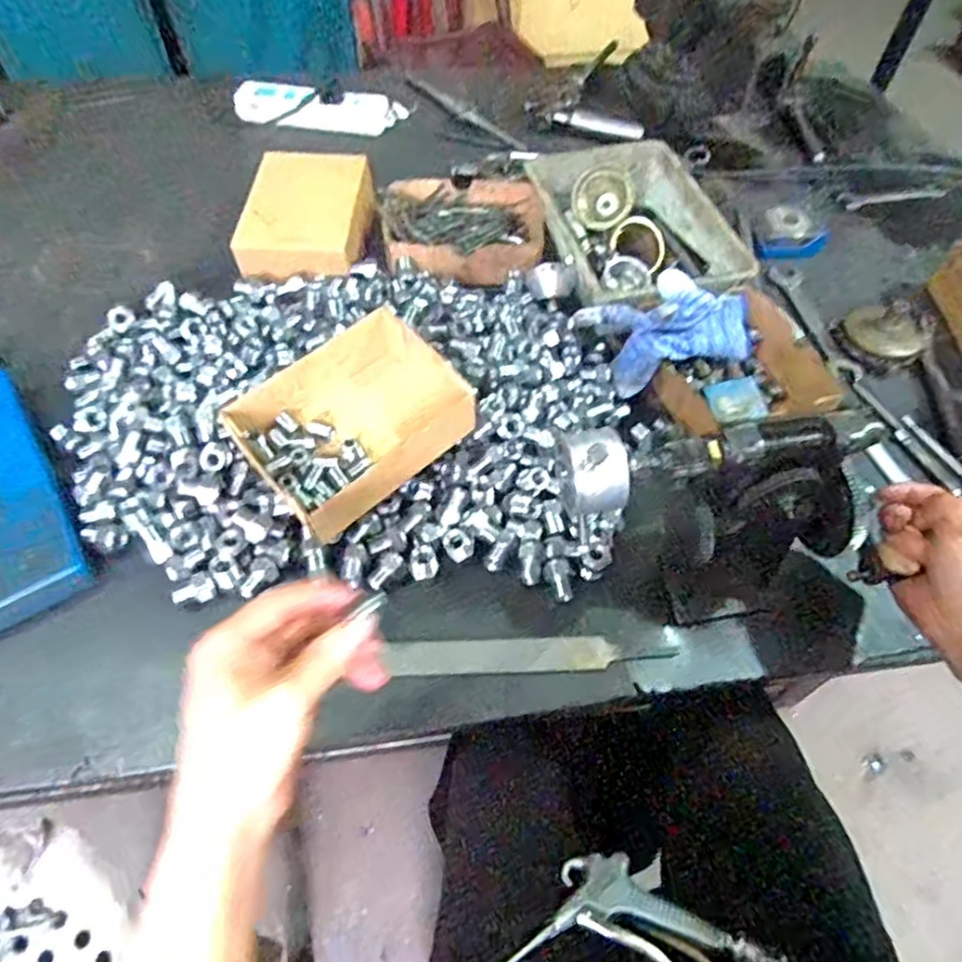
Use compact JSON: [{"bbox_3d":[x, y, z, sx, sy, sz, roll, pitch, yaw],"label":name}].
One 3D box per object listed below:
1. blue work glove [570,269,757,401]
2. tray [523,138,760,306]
[{"bbox_3d":[0.178,-0.141,0.589,0.171,0.068,0.076,-5,56,-7],"label":"blue work glove"},{"bbox_3d":[0.156,-0.276,0.695,0.172,0.055,0.258,-10,57,-10],"label":"tray"}]

